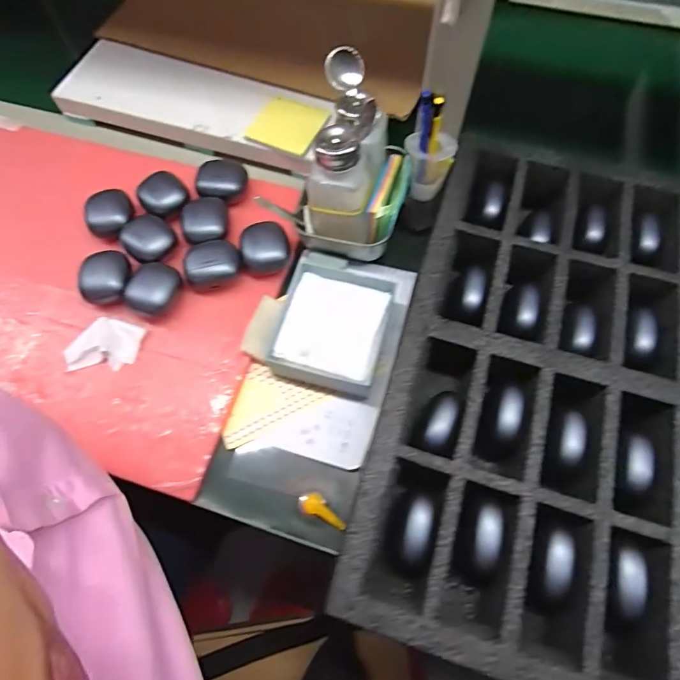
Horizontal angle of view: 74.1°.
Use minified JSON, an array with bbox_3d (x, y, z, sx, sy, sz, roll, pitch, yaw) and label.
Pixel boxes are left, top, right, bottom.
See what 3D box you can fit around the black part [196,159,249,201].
[{"bbox_3d":[-0.133,-0.180,0.512,0.055,0.018,0.047,10,68,5],"label":"black part"}]

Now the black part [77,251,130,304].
[{"bbox_3d":[-0.242,-0.064,0.466,0.050,0.017,0.052,-13,67,-4],"label":"black part"}]

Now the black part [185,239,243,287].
[{"bbox_3d":[-0.131,-0.079,0.469,0.056,0.025,0.043,-22,68,-8],"label":"black part"}]

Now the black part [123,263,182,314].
[{"bbox_3d":[-0.188,-0.051,0.461,0.046,0.021,0.053,29,71,13],"label":"black part"}]

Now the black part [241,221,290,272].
[{"bbox_3d":[-0.079,-0.097,0.477,0.048,0.019,0.051,-14,68,-5],"label":"black part"}]

